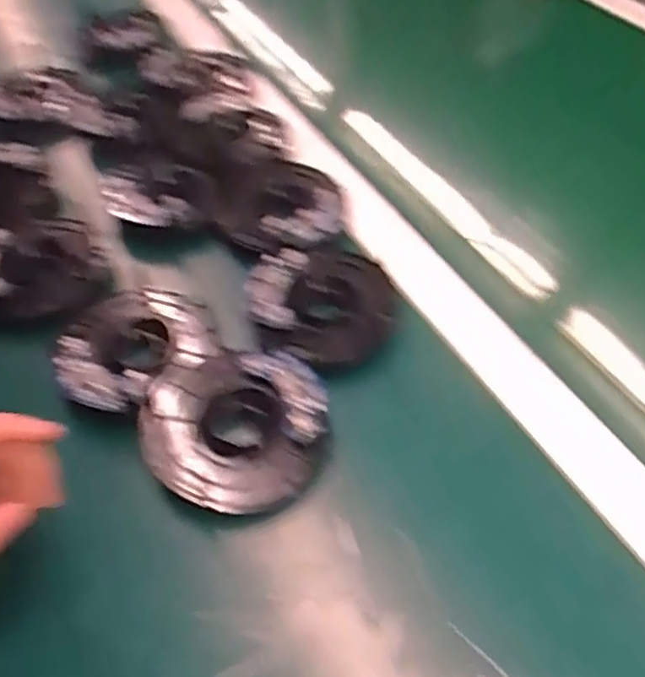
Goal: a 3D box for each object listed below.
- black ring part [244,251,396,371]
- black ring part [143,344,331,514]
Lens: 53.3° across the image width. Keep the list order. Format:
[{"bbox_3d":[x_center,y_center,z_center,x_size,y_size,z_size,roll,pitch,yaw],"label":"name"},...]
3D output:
[{"bbox_3d":[0.001,-0.024,0.430,0.094,0.029,0.084,-16,53,-10],"label":"black ring part"},{"bbox_3d":[-0.051,0.051,0.372,0.104,0.022,0.097,-1,52,2],"label":"black ring part"}]

